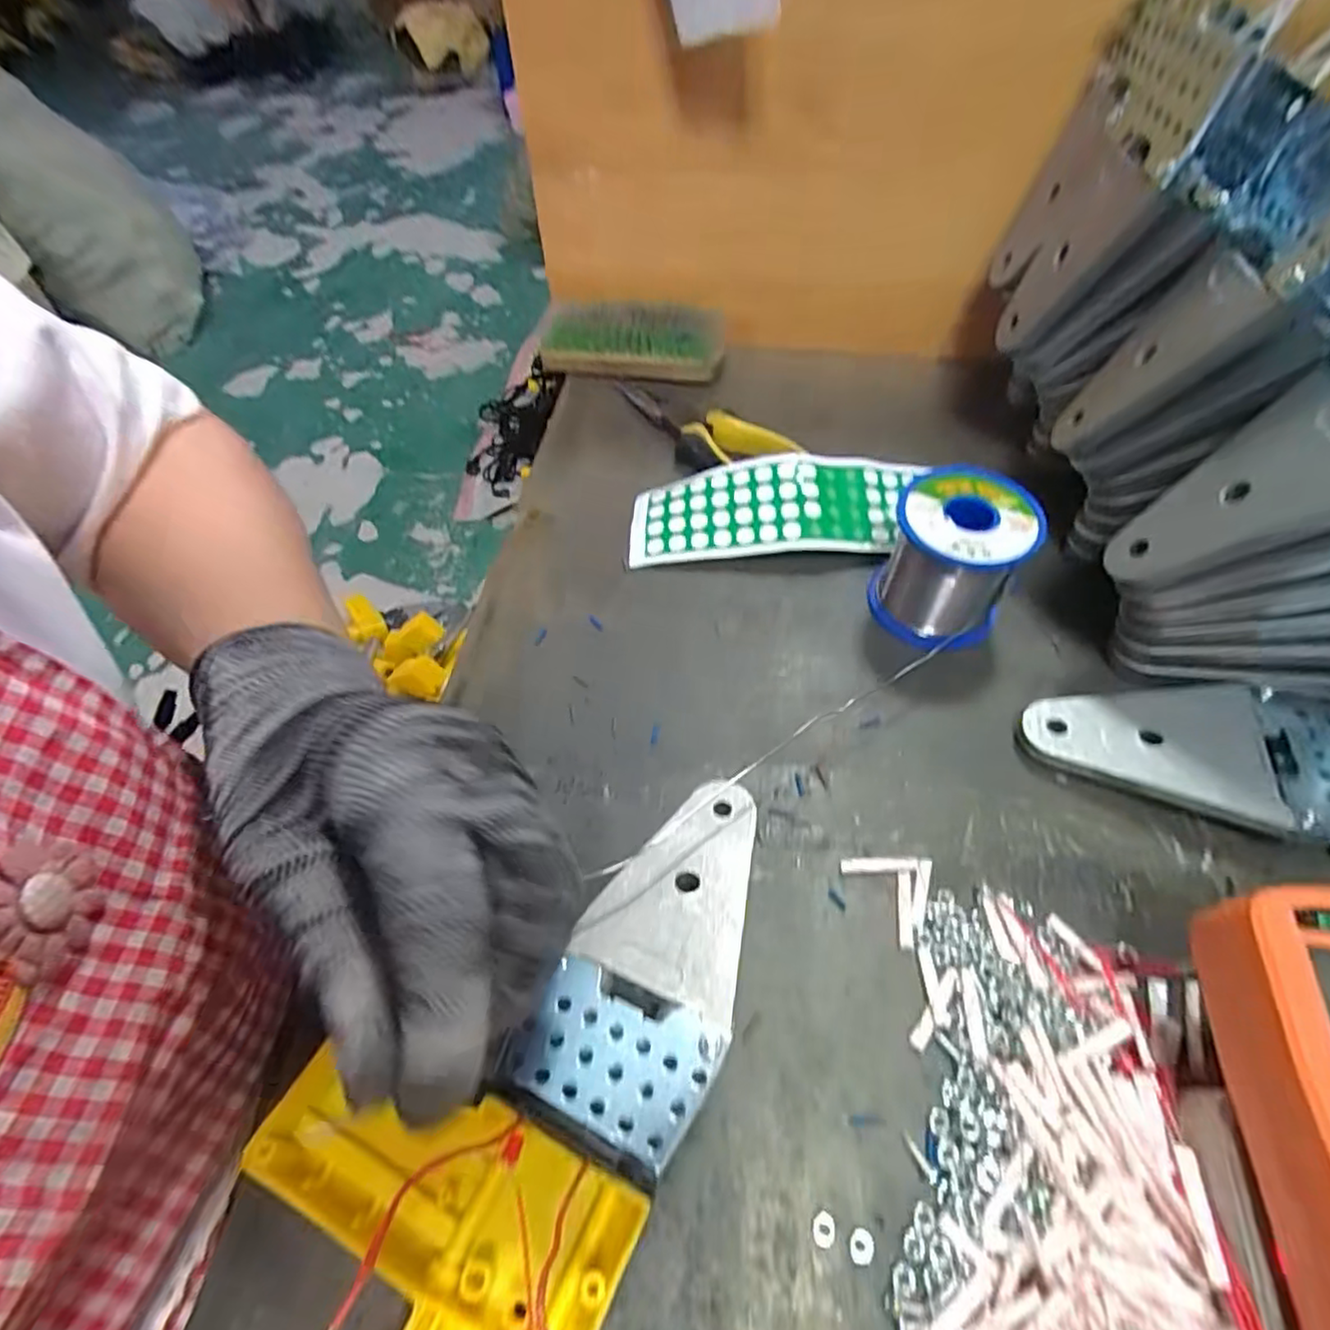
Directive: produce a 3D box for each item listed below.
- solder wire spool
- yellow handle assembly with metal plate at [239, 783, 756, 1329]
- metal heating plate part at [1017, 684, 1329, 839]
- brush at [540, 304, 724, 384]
[{"bbox_3d":[0.144,-0.053,0.332,0.063,0.064,0.061,19,57,15],"label":"solder wire spool"},{"bbox_3d":[-0.056,0.141,0.206,0.110,0.045,0.273,23,56,19],"label":"yellow handle assembly with metal plate"},{"bbox_3d":[0.232,0.036,0.287,0.134,0.028,0.067,13,56,11],"label":"metal heating plate part"},{"bbox_3d":[-0.023,-0.240,0.491,0.132,0.035,0.051,5,55,6],"label":"brush"}]

